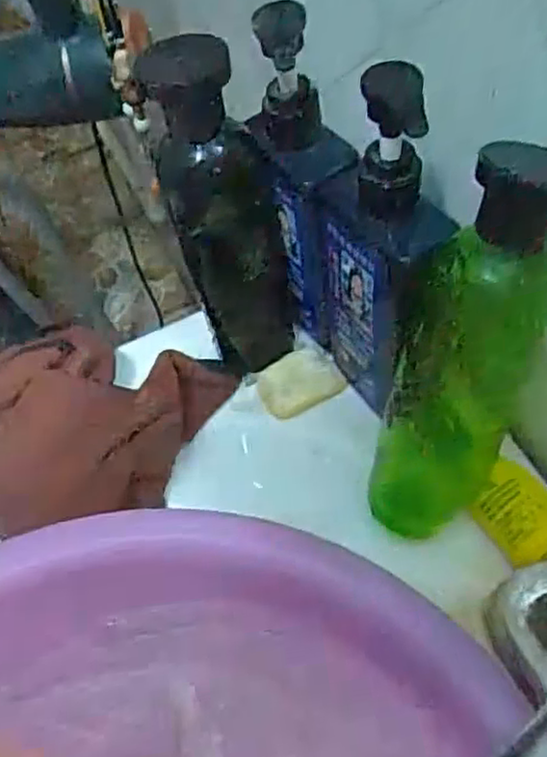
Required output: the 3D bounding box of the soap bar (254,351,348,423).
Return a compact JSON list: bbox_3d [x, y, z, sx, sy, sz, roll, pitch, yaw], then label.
[{"bbox_3d":[0.014,0.002,0.408,0.046,0.013,0.038,-23,59,-9],"label":"soap bar"}]

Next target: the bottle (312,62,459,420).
[{"bbox_3d":[0.046,-0.055,0.333,0.058,0.181,0.041,31,65,21],"label":"bottle"}]

